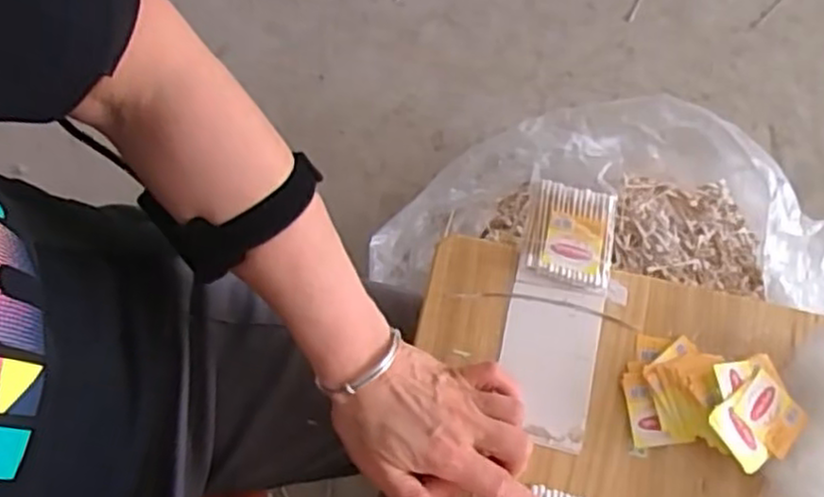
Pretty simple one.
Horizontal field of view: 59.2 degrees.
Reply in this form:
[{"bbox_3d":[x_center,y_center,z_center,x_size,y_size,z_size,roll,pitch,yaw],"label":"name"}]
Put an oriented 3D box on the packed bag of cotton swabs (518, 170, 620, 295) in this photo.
[{"bbox_3d":[0.108,-0.010,0.499,0.058,0.014,0.074,12,73,4],"label":"packed bag of cotton swabs"}]

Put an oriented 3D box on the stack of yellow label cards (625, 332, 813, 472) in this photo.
[{"bbox_3d":[0.186,0.094,0.448,0.101,0.023,0.070,16,73,5],"label":"stack of yellow label cards"}]

